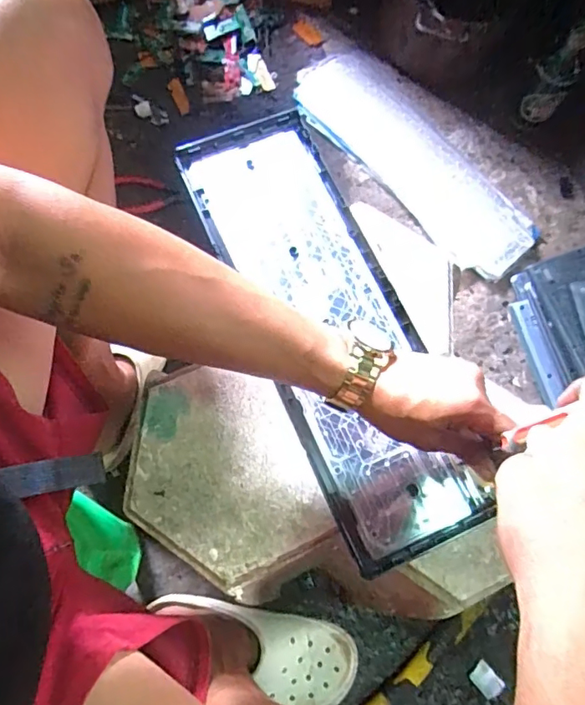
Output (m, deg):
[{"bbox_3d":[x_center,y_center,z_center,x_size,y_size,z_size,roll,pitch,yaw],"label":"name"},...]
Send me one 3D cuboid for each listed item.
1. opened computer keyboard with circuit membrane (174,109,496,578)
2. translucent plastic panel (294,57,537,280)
[{"bbox_3d":[0.034,-0.038,0.497,0.143,0.032,0.458,-23,72,-11],"label":"opened computer keyboard with circuit membrane"},{"bbox_3d":[0.198,-0.324,0.840,0.163,0.036,0.477,-39,78,-14],"label":"translucent plastic panel"}]

